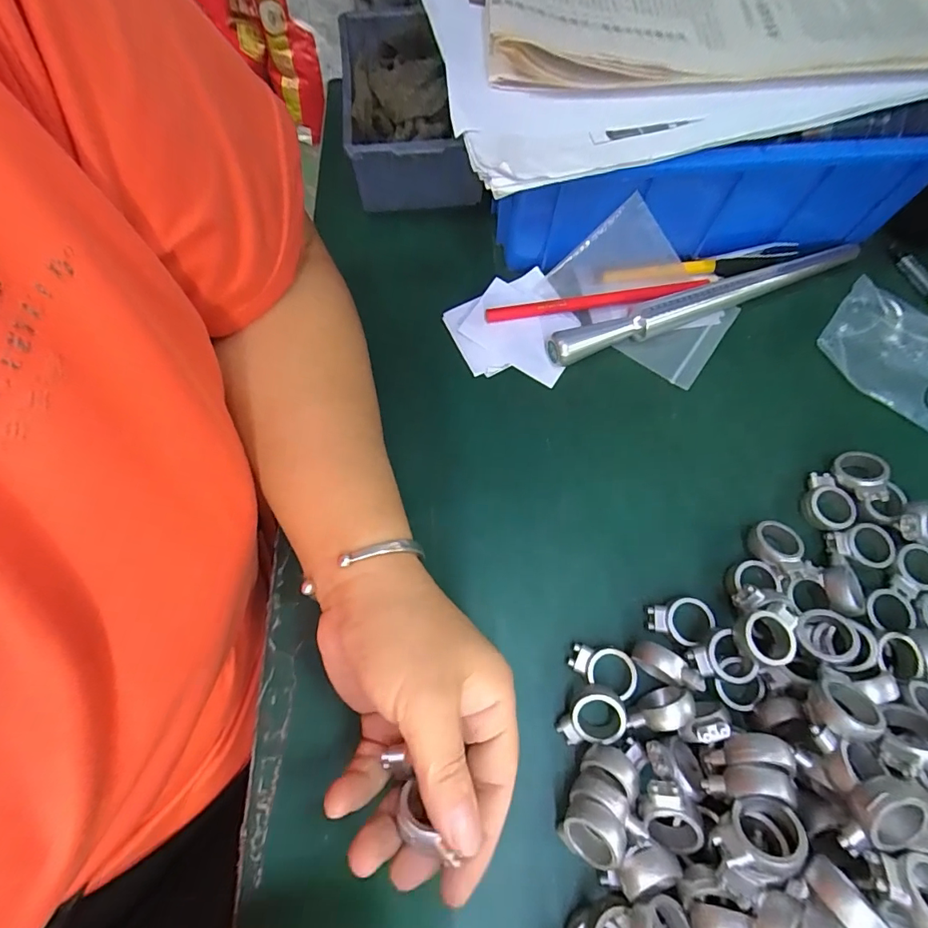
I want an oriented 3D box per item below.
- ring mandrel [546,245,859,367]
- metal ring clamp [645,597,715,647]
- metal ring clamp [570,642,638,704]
[{"bbox_3d":[0.161,-0.110,0.310,0.225,0.022,0.019,-22,71,-7],"label":"ring mandrel"},{"bbox_3d":[0.116,0.084,0.249,0.034,0.009,0.024,7,70,4],"label":"metal ring clamp"},{"bbox_3d":[0.073,0.105,0.240,0.034,0.008,0.021,24,72,10],"label":"metal ring clamp"}]

